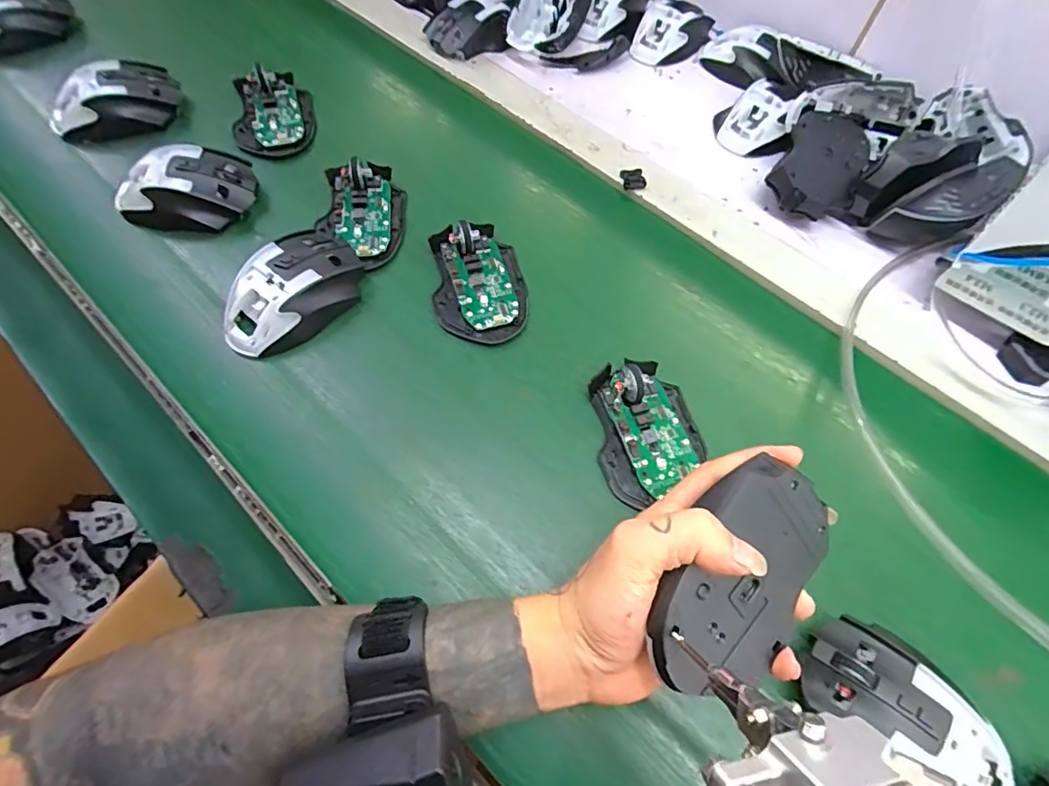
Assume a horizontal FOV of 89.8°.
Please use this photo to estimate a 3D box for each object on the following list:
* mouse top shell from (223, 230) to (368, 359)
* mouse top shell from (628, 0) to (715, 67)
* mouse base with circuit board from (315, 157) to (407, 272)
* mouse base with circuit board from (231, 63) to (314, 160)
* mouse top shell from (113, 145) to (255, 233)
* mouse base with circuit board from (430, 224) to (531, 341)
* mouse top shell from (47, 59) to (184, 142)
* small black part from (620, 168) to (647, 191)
[{"bbox_3d":[-0.174,-0.079,0.404,0.071,0.038,0.116,24,63,11],"label":"mouse top shell"},{"bbox_3d":[0.170,-0.413,0.599,0.069,0.035,0.109,27,65,11],"label":"mouse top shell"},{"bbox_3d":[-0.140,-0.156,0.451,0.071,0.027,0.108,-3,63,-4],"label":"mouse base with circuit board"},{"bbox_3d":[-0.244,-0.268,0.506,0.073,0.031,0.114,-12,64,-9],"label":"mouse base with circuit board"},{"bbox_3d":[-0.293,-0.177,0.449,0.106,0.039,0.064,6,62,0],"label":"mouse top shell"},{"bbox_3d":[-0.037,-0.094,0.424,0.072,0.029,0.108,-10,63,-7],"label":"mouse base with circuit board"},{"bbox_3d":[-0.394,-0.279,0.507,0.115,0.046,0.065,-27,67,-15],"label":"mouse top shell"},{"bbox_3d":[0.102,-0.200,0.492,0.022,0.007,0.024,-4,63,-4],"label":"small black part"}]

